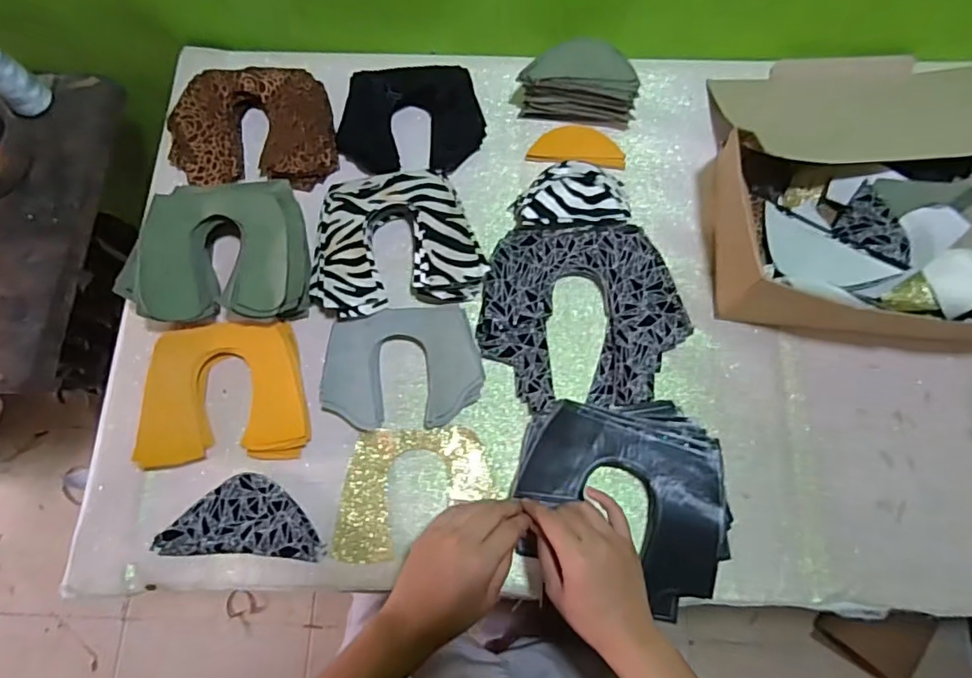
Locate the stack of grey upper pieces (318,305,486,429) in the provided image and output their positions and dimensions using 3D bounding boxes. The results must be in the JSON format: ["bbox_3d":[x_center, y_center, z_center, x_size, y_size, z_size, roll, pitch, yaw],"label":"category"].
[{"bbox_3d":[-0.084,0.030,0.548,0.156,0.031,0.114,-5,75,-1],"label":"stack of grey upper pieces"}]

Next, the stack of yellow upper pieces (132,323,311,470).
[{"bbox_3d":[-0.259,0.053,0.543,0.159,0.031,0.137,-4,75,0],"label":"stack of yellow upper pieces"}]

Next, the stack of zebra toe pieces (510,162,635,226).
[{"bbox_3d":[0.093,-0.152,0.592,0.120,0.042,0.070,2,75,1],"label":"stack of zebra toe pieces"}]

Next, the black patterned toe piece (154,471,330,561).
[{"bbox_3d":[-0.227,0.169,0.517,0.147,0.022,0.072,2,75,1],"label":"black patterned toe piece"}]

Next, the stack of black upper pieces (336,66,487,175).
[{"bbox_3d":[-0.085,-0.249,0.620,0.165,0.046,0.122,0,75,1],"label":"stack of black upper pieces"}]

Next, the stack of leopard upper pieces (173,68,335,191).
[{"bbox_3d":[-0.263,-0.240,0.617,0.175,0.047,0.141,-6,75,-1],"label":"stack of leopard upper pieces"}]

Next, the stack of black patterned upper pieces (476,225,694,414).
[{"bbox_3d":[0.097,-0.024,0.561,0.200,0.032,0.181,1,75,1],"label":"stack of black patterned upper pieces"}]

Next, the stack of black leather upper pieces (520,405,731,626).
[{"bbox_3d":[0.127,0.143,0.505,0.192,0.029,0.174,14,75,4],"label":"stack of black leather upper pieces"}]

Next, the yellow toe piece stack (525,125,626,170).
[{"bbox_3d":[0.106,-0.222,0.625,0.109,0.011,0.048,10,75,3],"label":"yellow toe piece stack"}]

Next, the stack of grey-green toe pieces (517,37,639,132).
[{"bbox_3d":[0.105,-0.285,0.608,0.125,0.075,0.049,8,75,3],"label":"stack of grey-green toe pieces"}]

